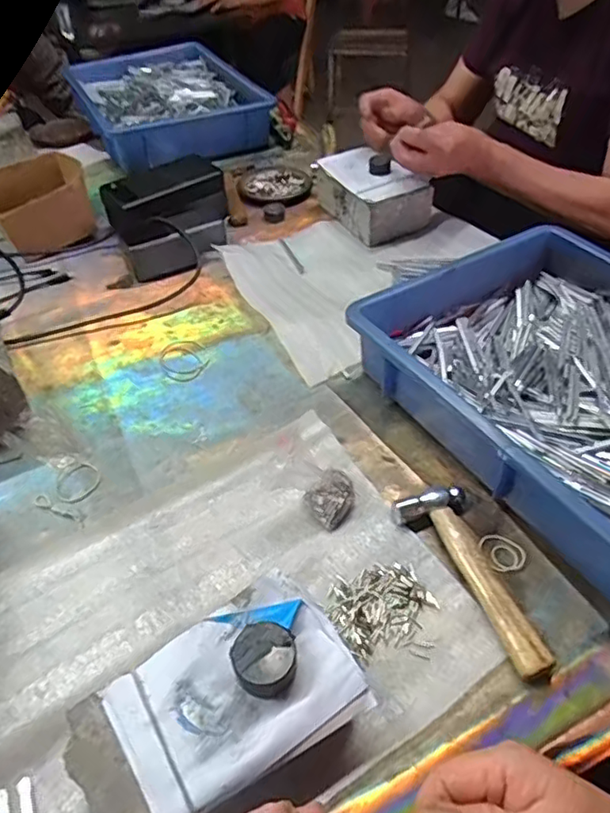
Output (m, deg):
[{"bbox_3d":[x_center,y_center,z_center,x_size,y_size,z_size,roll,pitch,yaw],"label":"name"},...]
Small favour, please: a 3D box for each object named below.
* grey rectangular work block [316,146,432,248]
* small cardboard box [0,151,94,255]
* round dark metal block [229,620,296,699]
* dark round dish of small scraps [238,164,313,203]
[{"bbox_3d":[0.093,-0.298,0.822,0.106,0.072,0.148,-23,49,-19],"label":"grey rectangular work block"},{"bbox_3d":[-0.370,-0.279,0.825,0.134,0.078,0.146,-24,49,-20],"label":"small cardboard box"},{"bbox_3d":[-0.025,0.152,0.356,0.037,0.020,0.037,-1,45,1],"label":"round dark metal block"},{"bbox_3d":[-0.047,-0.345,0.919,0.109,0.020,0.120,-8,45,-5],"label":"dark round dish of small scraps"}]

